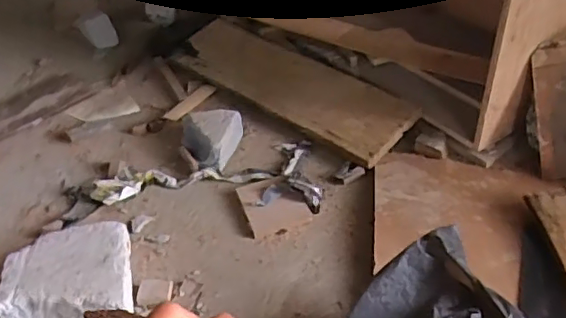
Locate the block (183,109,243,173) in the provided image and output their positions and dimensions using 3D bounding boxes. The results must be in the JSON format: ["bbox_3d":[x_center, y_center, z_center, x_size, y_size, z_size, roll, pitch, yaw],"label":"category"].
[{"bbox_3d":[-0.153,-0.042,1.204,0.123,0.063,0.140,-1,41,3],"label":"block"}]

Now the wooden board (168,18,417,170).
[{"bbox_3d":[-0.003,-0.184,1.367,0.181,0.026,0.677,-42,49,-21],"label":"wooden board"}]

